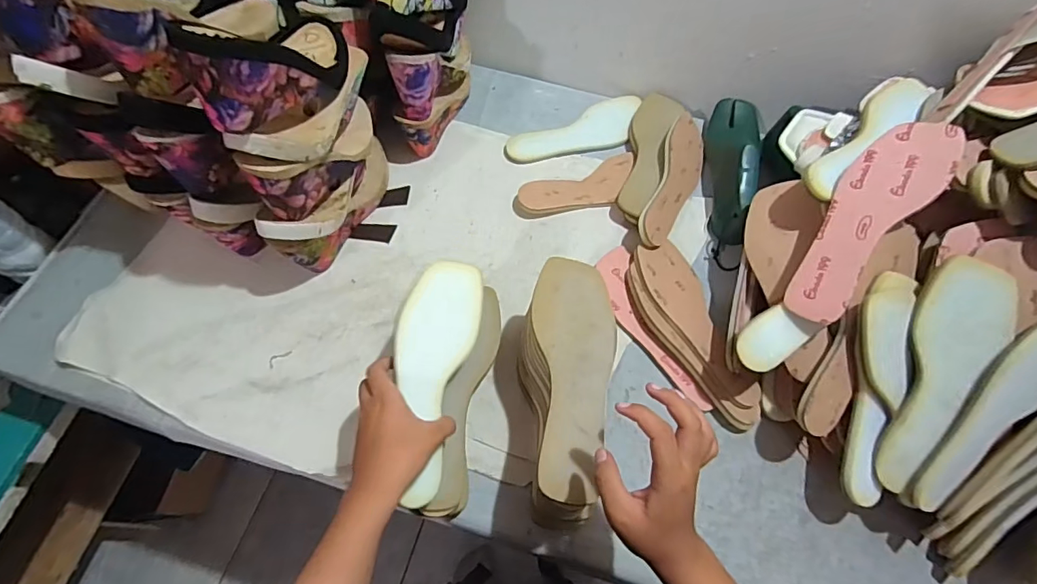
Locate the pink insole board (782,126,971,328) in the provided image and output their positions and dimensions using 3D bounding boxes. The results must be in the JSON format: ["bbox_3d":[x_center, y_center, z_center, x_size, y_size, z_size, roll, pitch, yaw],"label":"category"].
[{"bbox_3d":[0.365,-0.077,0.525,0.081,0.009,0.234,40,99,34],"label":"pink insole board"}]

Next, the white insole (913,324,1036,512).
[{"bbox_3d":[0.473,0.115,0.493,0.063,0.016,0.234,40,103,6],"label":"white insole"}]

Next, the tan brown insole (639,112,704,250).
[{"bbox_3d":[0.228,-0.161,0.718,0.079,0.019,0.242,36,63,-25],"label":"tan brown insole"}]

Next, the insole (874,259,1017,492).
[{"bbox_3d":[0.436,0.090,0.506,0.081,0.026,0.247,14,99,5],"label":"insole"}]

